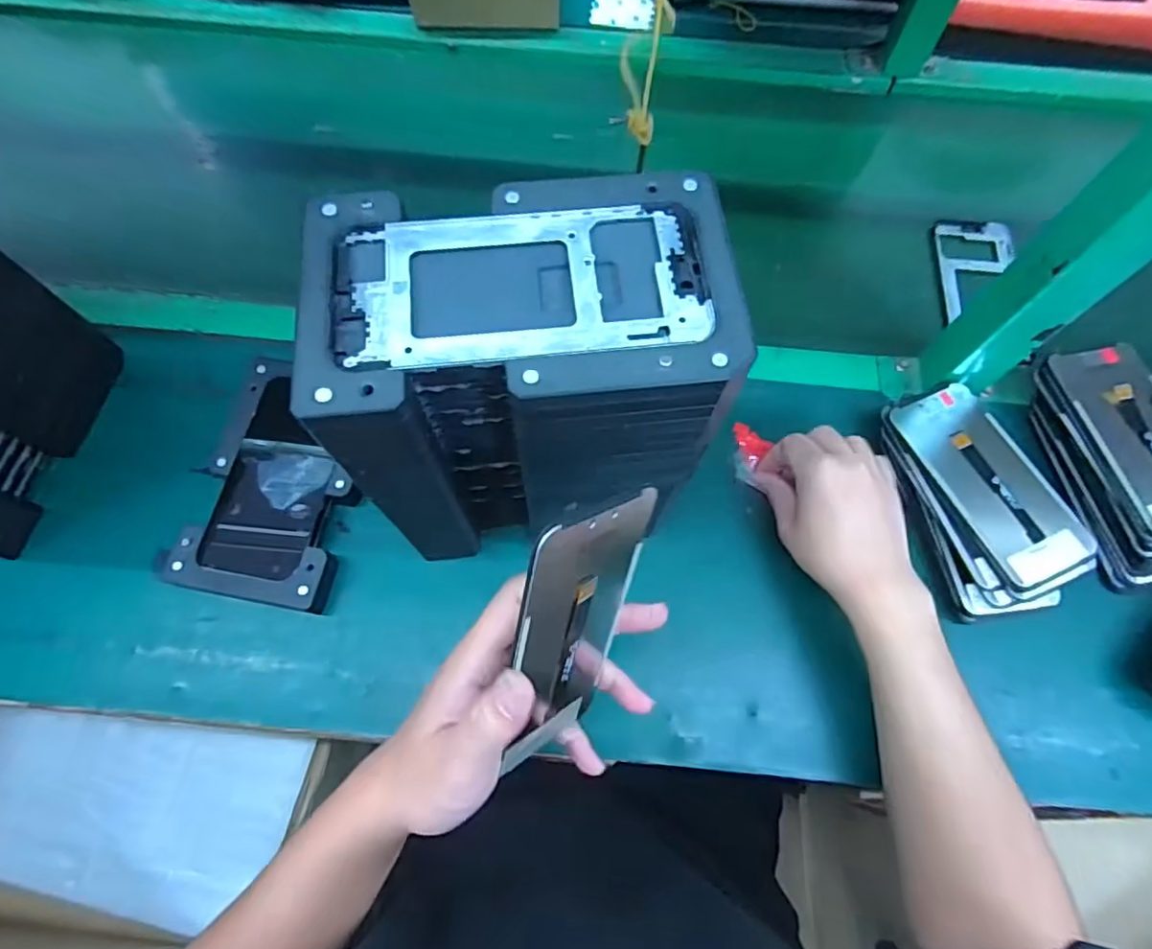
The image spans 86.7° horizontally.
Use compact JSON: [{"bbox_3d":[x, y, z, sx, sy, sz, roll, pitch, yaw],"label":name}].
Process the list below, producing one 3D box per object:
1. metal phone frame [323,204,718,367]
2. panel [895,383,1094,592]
[{"bbox_3d":[-0.023,-0.084,0.265,0.160,0.009,0.076,-5,70,-3],"label":"metal phone frame"},{"bbox_3d":[0.311,0.003,0.458,0.072,0.009,0.154,-23,67,-4],"label":"panel"}]

